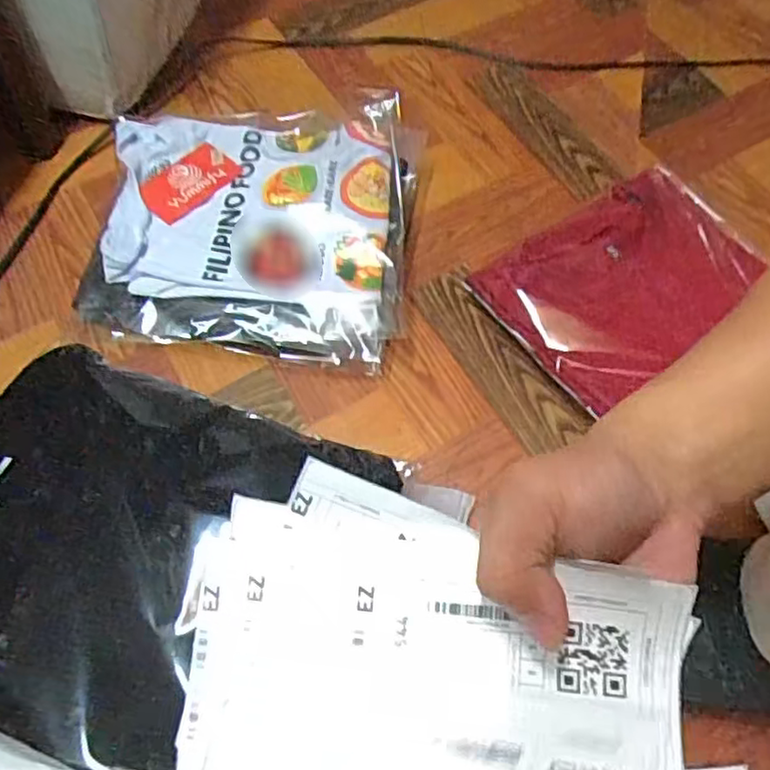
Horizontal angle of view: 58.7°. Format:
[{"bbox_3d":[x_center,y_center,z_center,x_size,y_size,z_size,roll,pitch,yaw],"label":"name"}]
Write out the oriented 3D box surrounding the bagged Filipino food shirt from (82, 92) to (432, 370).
[{"bbox_3d":[-0.112,-0.142,0.601,0.263,0.070,0.257,5,61,1],"label":"bagged Filipino food shirt"}]

